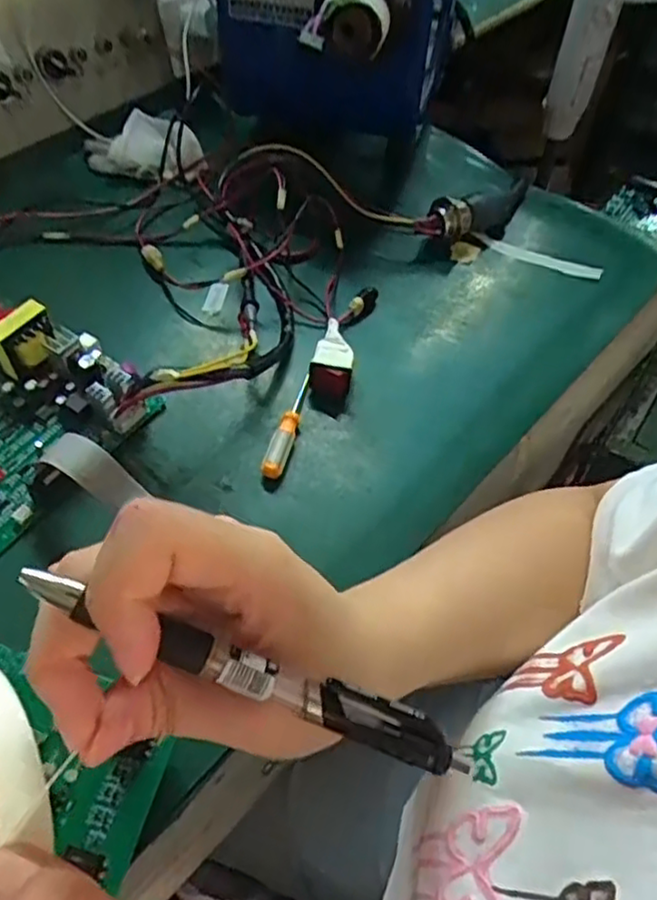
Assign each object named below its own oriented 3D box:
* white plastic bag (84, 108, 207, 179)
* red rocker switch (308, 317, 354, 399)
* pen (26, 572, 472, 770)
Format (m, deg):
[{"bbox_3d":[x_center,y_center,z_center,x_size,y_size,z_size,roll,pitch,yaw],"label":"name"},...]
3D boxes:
[{"bbox_3d":[-0.182,-0.297,0.673,0.114,0.037,0.060,-7,54,-6],"label":"white plastic bag"},{"bbox_3d":[0.005,-0.073,0.528,0.031,0.021,0.065,10,53,5],"label":"red rocker switch"},{"bbox_3d":[-0.018,0.066,0.199,0.143,0.009,0.012,28,54,-15],"label":"pen"}]

